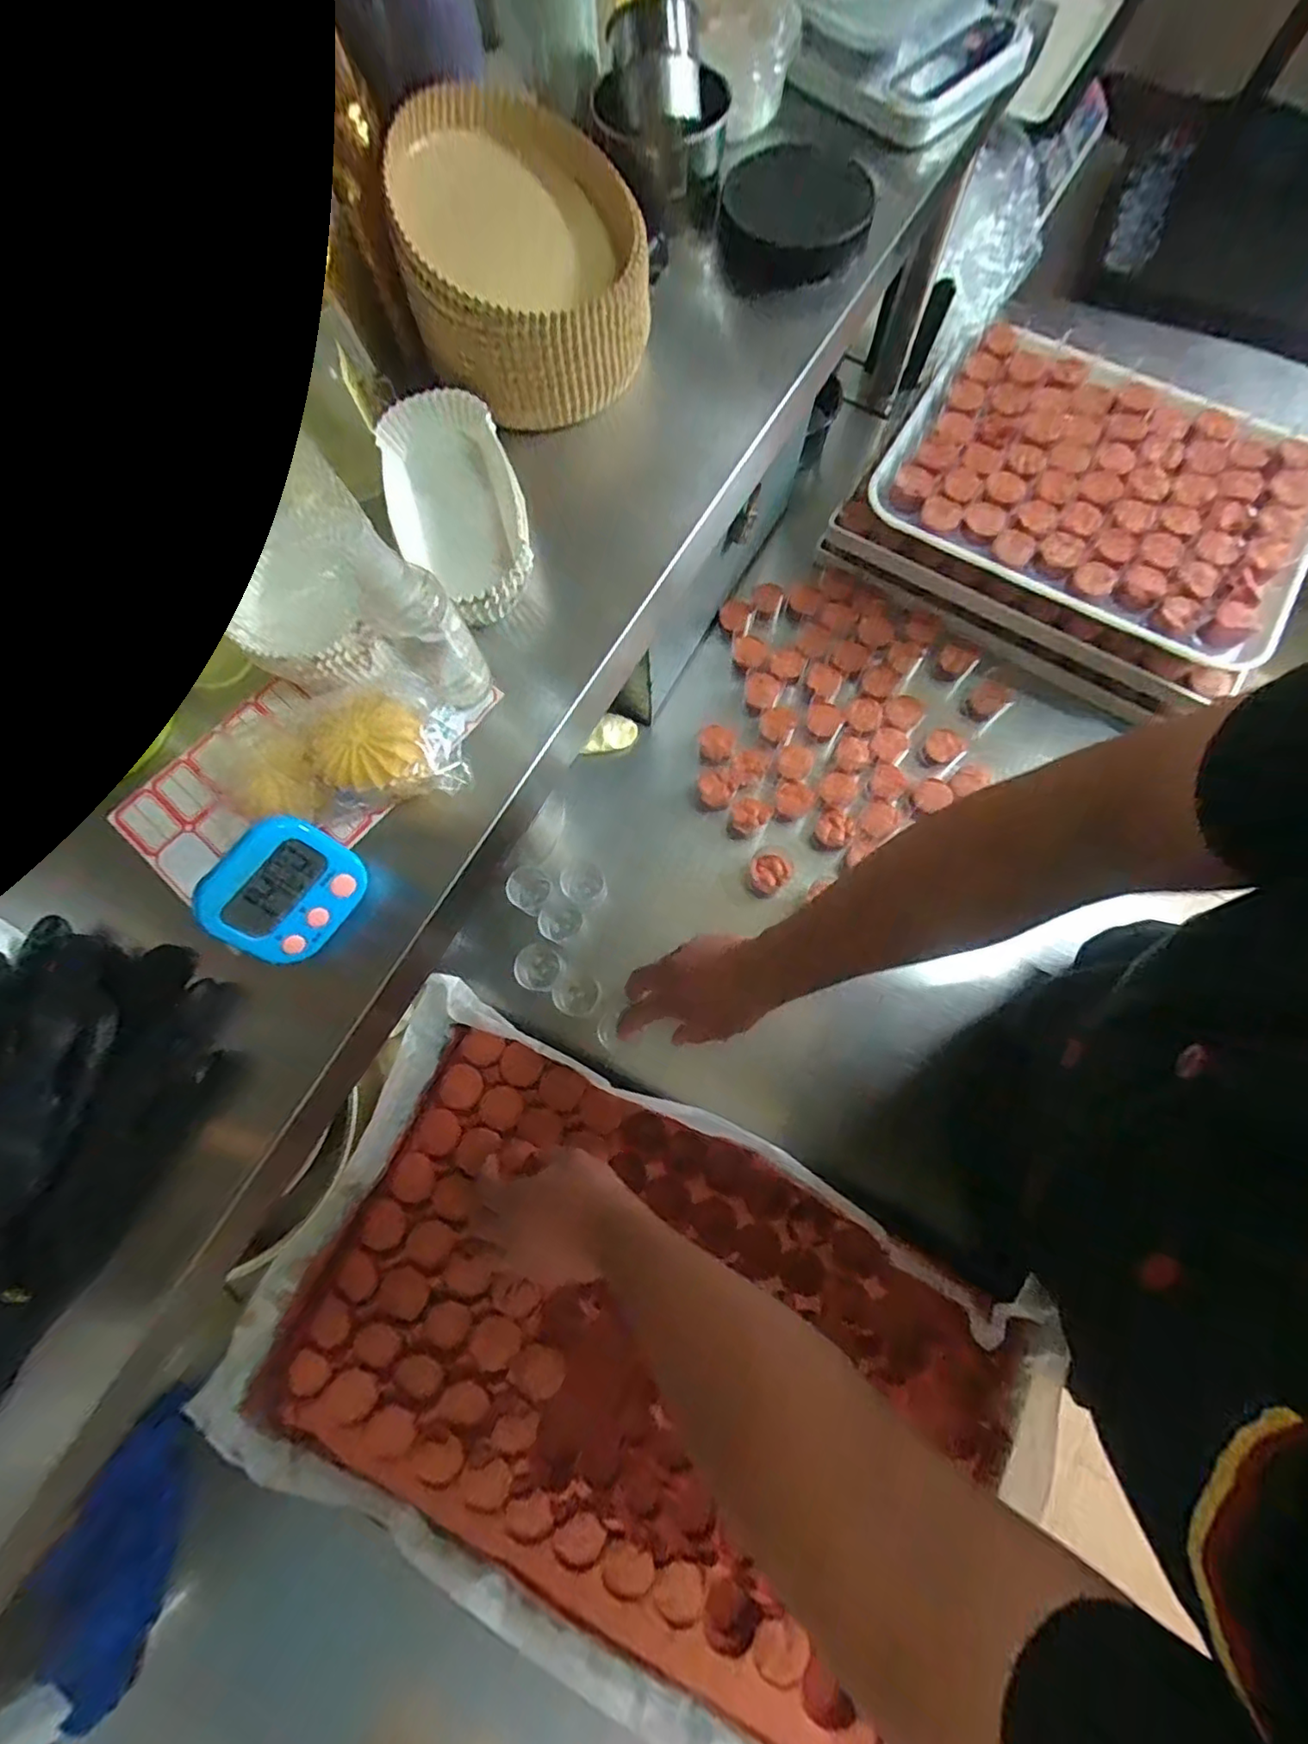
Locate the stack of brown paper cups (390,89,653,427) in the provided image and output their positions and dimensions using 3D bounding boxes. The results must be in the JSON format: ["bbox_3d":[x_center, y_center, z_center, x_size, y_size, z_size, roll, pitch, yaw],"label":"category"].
[{"bbox_3d":[-0.079,-0.385,0.386,0.149,0.084,0.159,-11,76,-2],"label":"stack of brown paper cups"}]

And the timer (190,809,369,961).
[{"bbox_3d":[-0.186,0.010,0.311,0.060,0.014,0.067,44,75,-33],"label":"timer"}]

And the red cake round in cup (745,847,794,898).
[{"bbox_3d":[0.123,0.000,0.659,0.042,0.024,0.052,30,78,8],"label":"red cake round in cup"}]

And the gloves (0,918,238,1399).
[{"bbox_3d":[-0.317,0.140,0.302,0.112,0.047,0.227,24,77,7],"label":"gloves"}]

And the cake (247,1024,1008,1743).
[{"bbox_3d":[-0.014,0.416,0.530,0.556,0.031,0.368,26,77,8],"label":"cake"}]

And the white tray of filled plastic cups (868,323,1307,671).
[{"bbox_3d":[0.475,-0.421,0.650,0.408,0.034,0.302,29,77,9],"label":"white tray of filled plastic cups"}]

